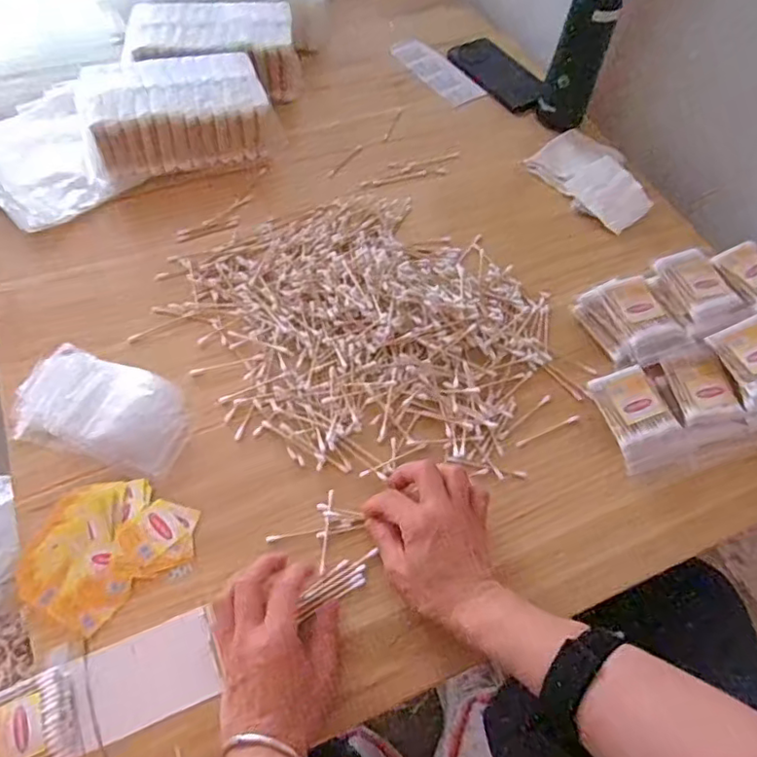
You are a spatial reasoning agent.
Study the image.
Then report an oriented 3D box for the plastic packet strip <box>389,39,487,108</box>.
[{"bbox_3d":[0.082,-0.432,0.821,0.057,0.012,0.162,-32,65,-21],"label":"plastic packet strip"}]

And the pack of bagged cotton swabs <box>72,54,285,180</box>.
[{"bbox_3d":[-0.232,-0.299,0.671,0.211,0.078,0.133,-15,61,-11],"label":"pack of bagged cotton swabs"}]

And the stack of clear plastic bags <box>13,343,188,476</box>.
[{"bbox_3d":[-0.240,0.024,0.507,0.146,0.020,0.088,16,58,6],"label":"stack of clear plastic bags"}]

